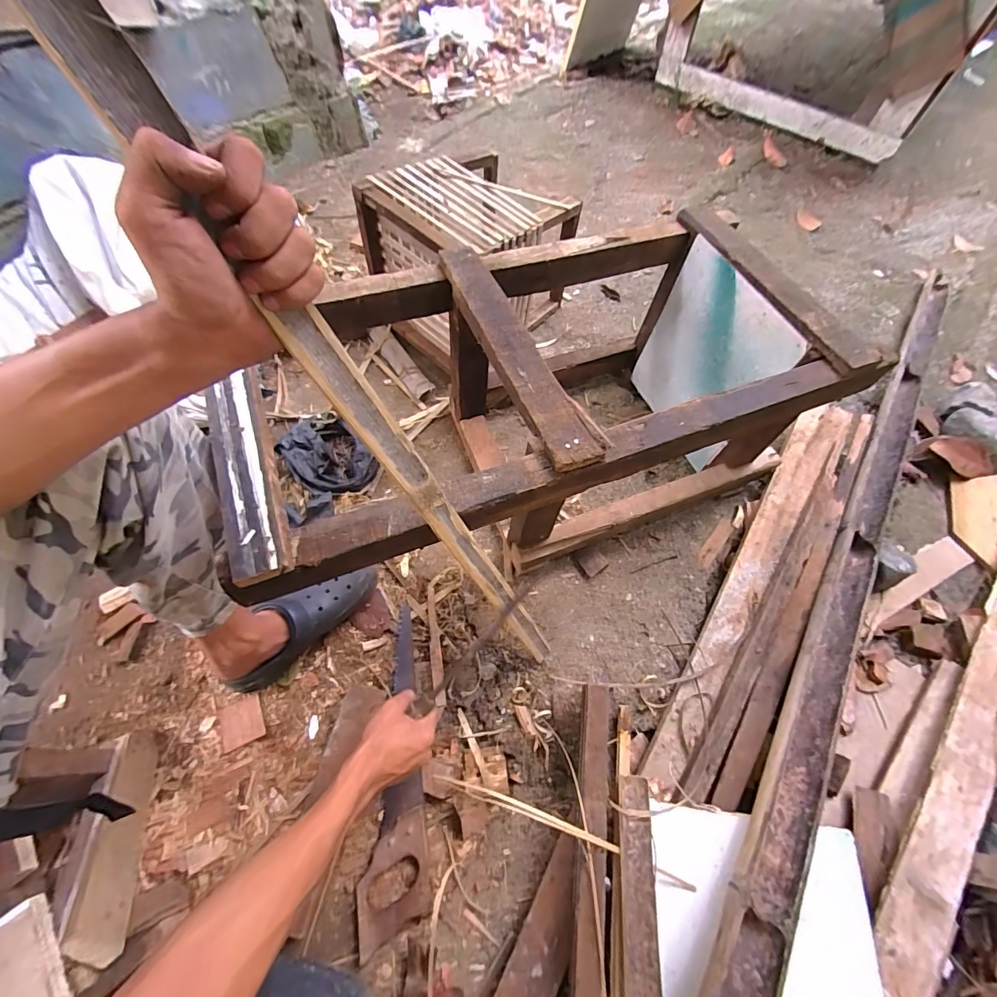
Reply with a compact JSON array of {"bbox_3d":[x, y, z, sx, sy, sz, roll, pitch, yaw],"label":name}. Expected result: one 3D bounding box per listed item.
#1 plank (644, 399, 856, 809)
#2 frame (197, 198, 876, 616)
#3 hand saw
[{"bbox_3d":[0.463,0.113,0.763,0.093,0.042,0.832,34,67,15],"label":"plank"},{"bbox_3d":[0.058,-0.139,0.697,0.815,0.326,0.398,-19,65,-11],"label":"frame"},{"bbox_3d":[-0.156,0.374,0.630,0.092,0.032,0.422,-6,63,-5],"label":"hand saw"}]

